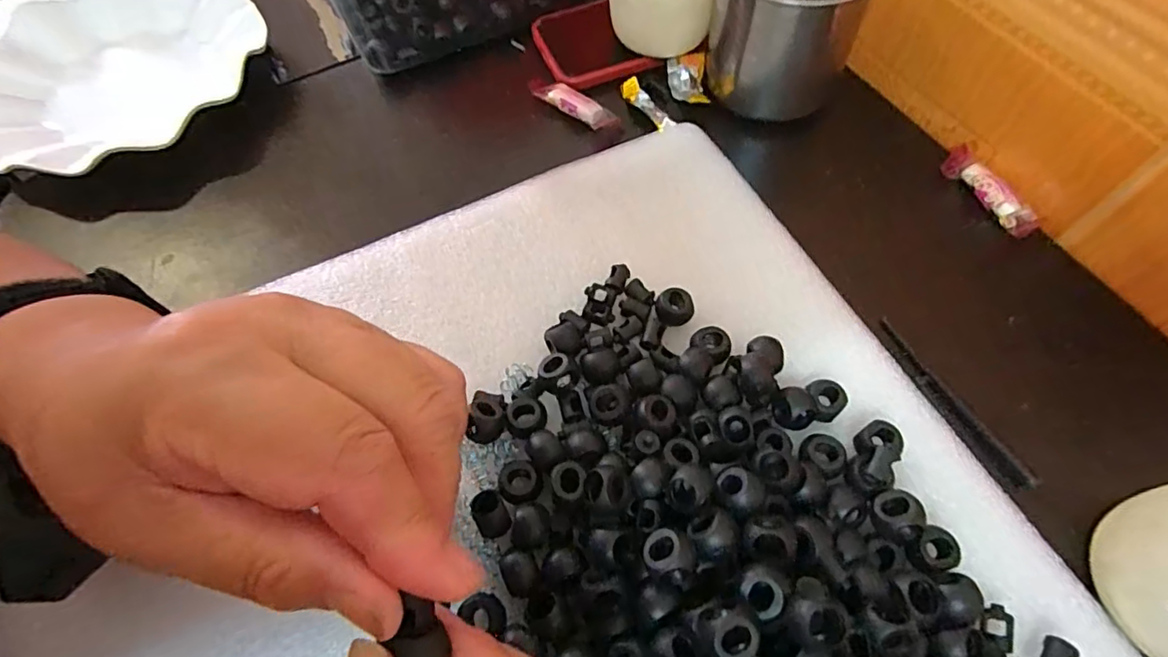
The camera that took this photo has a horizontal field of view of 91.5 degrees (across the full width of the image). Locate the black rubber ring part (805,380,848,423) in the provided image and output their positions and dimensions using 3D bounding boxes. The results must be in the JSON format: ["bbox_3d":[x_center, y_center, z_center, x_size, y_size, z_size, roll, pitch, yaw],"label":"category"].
[{"bbox_3d":[0.103,0.031,0.242,0.014,0.010,0.016,-15,61,-6],"label":"black rubber ring part"}]

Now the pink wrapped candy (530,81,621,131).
[{"bbox_3d":[-0.009,-0.138,0.346,0.063,0.011,0.013,31,66,19],"label":"pink wrapped candy"}]

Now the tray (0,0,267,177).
[{"bbox_3d":[-0.305,-0.168,0.366,0.154,0.034,0.176,32,66,19],"label":"tray"}]

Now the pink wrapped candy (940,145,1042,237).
[{"bbox_3d":[0.216,-0.073,0.303,0.015,0.011,0.057,-27,62,-12],"label":"pink wrapped candy"}]

